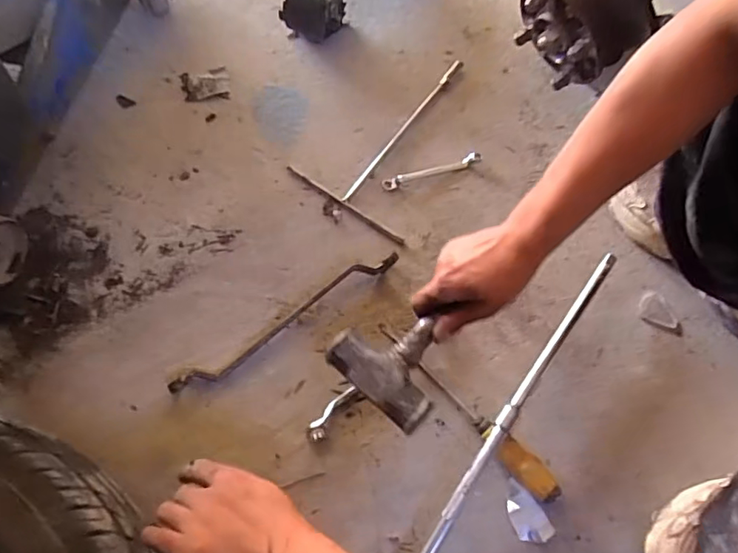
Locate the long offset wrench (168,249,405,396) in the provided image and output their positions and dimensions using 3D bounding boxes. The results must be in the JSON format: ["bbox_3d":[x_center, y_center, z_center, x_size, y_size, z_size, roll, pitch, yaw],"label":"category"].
[{"bbox_3d":[-0.095,0.052,0.661,0.296,0.027,0.028,-32,70,-12],"label":"long offset wrench"}]

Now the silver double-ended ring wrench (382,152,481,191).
[{"bbox_3d":[0.085,-0.143,0.757,0.140,0.010,0.016,-19,68,-7],"label":"silver double-ended ring wrench"}]

